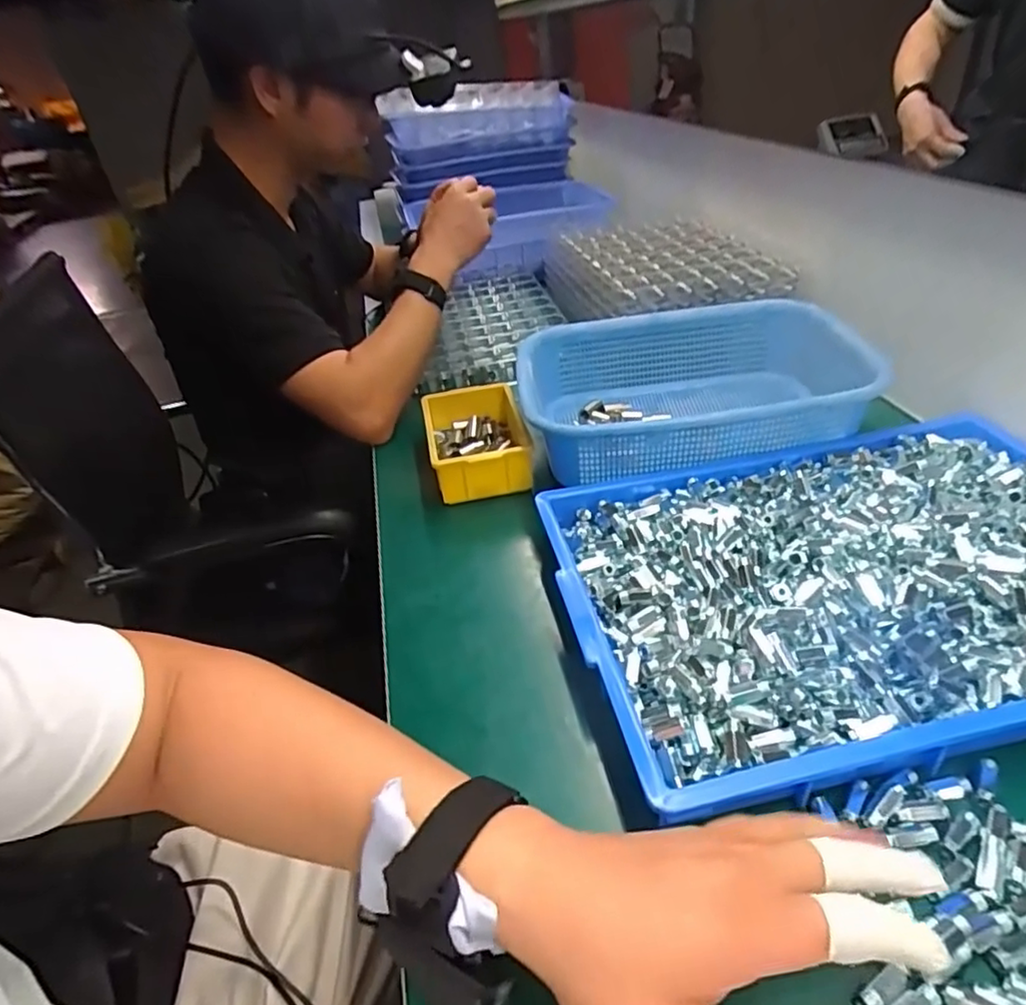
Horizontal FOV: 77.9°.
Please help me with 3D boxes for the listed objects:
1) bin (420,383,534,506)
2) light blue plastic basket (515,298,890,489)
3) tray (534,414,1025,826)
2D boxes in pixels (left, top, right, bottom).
[{"bbox_3d":[-0.038,-0.065,0.664,0.101,0.055,0.147,-11,37,-4],"label":"bin"},{"bbox_3d":[0.175,-0.115,0.661,0.330,0.093,0.247,-7,37,1],"label":"light blue plastic basket"},{"bbox_3d":[0.246,0.053,0.463,0.409,0.058,0.282,-12,37,-5],"label":"tray"}]

